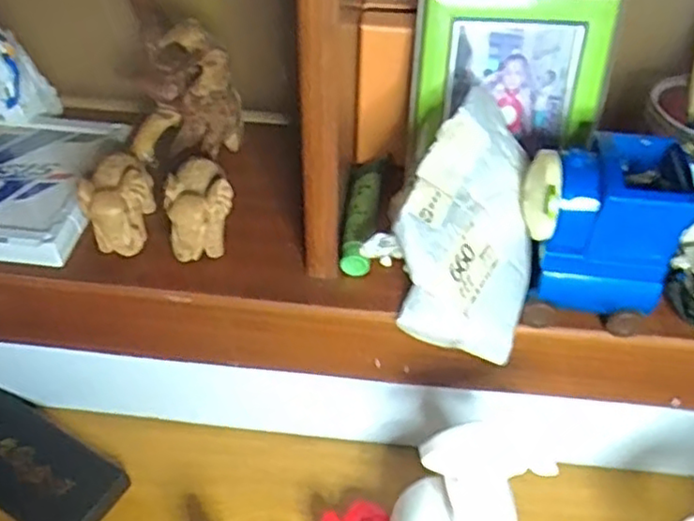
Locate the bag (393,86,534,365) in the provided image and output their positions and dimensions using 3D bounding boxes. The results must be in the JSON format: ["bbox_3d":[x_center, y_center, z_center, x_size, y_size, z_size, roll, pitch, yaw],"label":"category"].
[{"bbox_3d":[0.080,-0.017,0.429,0.084,0.119,0.108,17,48,13],"label":"bag"}]

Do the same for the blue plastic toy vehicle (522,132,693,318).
[{"bbox_3d":[0.157,-0.025,0.429,0.093,0.090,0.070,9,46,6],"label":"blue plastic toy vehicle"}]

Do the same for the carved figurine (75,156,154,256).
[{"bbox_3d":[-0.167,-0.041,0.490,0.044,0.056,0.064,-1,46,-4],"label":"carved figurine"}]

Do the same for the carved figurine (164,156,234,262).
[{"bbox_3d":[-0.105,-0.035,0.487,0.047,0.057,0.063,-6,47,-8],"label":"carved figurine"}]

